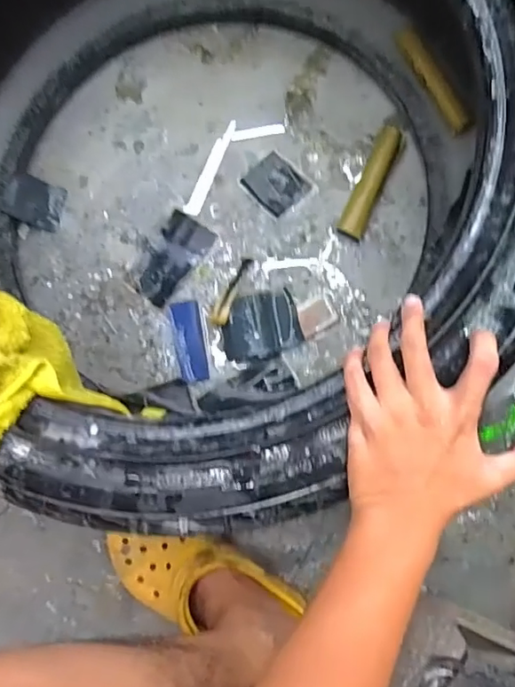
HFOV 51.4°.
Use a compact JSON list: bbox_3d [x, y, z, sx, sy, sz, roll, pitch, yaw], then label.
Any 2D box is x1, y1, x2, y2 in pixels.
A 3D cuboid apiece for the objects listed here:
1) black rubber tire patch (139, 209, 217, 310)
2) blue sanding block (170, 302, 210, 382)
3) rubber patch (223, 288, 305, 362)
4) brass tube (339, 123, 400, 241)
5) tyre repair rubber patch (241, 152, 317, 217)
[{"bbox_3d":[-0.108,-0.107,0.674,0.064,0.009,0.114,34,88,9],"label":"black rubber tire patch"},{"bbox_3d":[-0.080,-0.003,0.645,0.036,0.008,0.097,-13,82,4],"label":"blue sanding block"},{"bbox_3d":[0.004,-0.020,0.634,0.091,0.027,0.073,-15,82,4],"label":"rubber patch"},{"bbox_3d":[0.139,-0.195,0.648,0.029,0.020,0.142,24,86,8],"label":"brass tube"},{"bbox_3d":[0.025,-0.198,0.671,0.060,0.005,0.076,-45,81,-1],"label":"tyre repair rubber patch"}]

